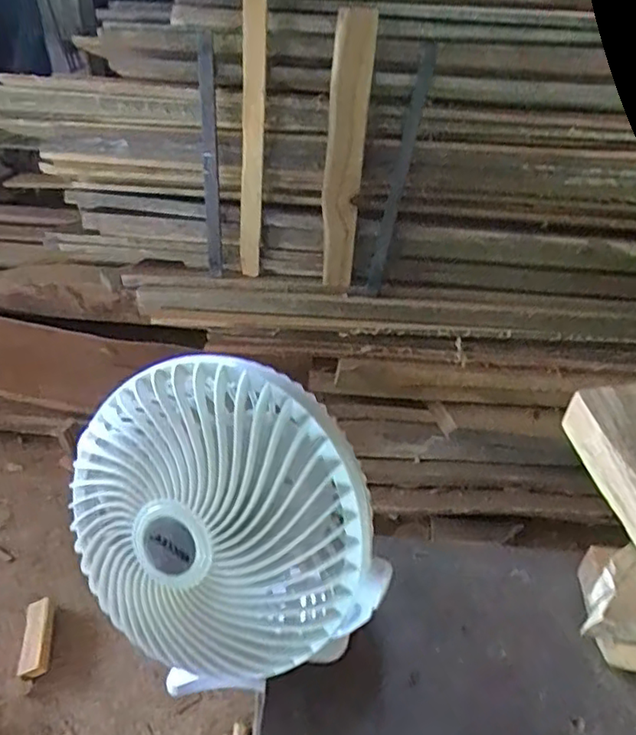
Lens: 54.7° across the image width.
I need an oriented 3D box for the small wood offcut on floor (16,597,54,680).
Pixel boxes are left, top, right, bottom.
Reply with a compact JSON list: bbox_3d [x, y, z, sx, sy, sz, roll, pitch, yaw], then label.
[{"bbox_3d":[-0.507,0.486,1.108,0.047,0.026,0.132,-4,43,-7],"label":"small wood offcut on floor"}]

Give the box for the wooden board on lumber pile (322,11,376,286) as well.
[{"bbox_3d":[0.053,-0.405,1.203,0.074,0.509,0.030,-1,24,-13],"label":"wooden board on lumber pile"}]

